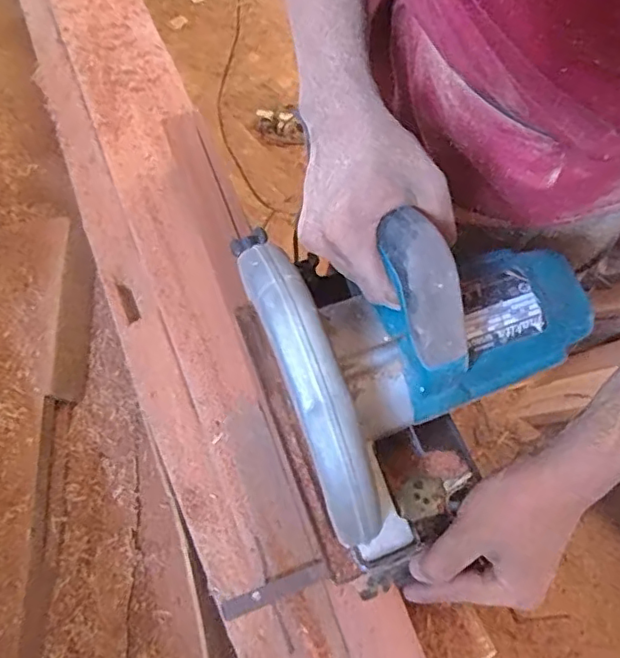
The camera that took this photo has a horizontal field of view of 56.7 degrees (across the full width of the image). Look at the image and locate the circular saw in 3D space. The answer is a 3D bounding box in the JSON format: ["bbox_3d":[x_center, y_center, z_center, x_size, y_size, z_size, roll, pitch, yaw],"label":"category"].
[{"bbox_3d":[0.085,0.018,0.378,0.211,0.190,0.213,-18,63,-9],"label":"circular saw"}]

